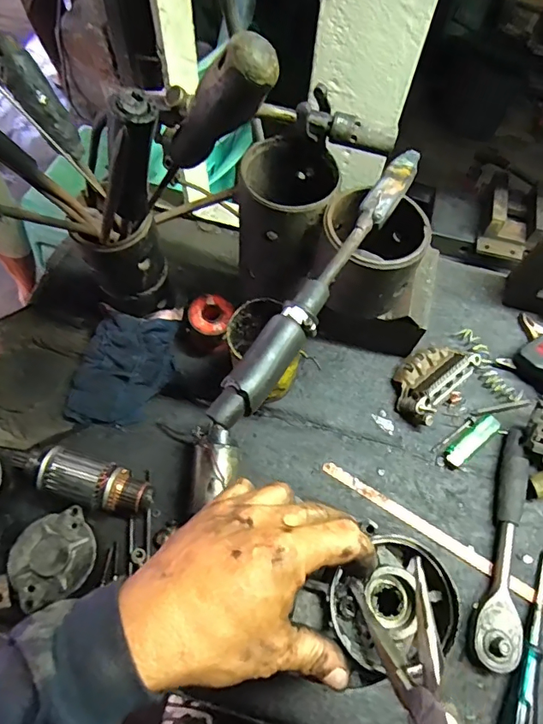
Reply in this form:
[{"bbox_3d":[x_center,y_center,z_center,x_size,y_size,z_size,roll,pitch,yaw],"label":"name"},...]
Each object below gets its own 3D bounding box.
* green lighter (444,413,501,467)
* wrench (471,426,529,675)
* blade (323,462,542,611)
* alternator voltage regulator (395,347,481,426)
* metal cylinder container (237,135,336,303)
[{"bbox_3d":[0.229,0.090,0.546,0.078,0.013,0.024,-36,71,-19],"label":"green lighter"},{"bbox_3d":[0.249,0.187,0.494,0.041,0.029,0.237,20,64,6],"label":"wrench"},{"bbox_3d":[0.190,0.193,0.504,0.303,0.009,0.014,31,71,12],"label":"blade"},{"bbox_3d":[0.189,0.018,0.566,0.068,0.036,0.113,40,68,15],"label":"alternator voltage regulator"},{"bbox_3d":[0.012,-0.132,0.457,0.083,0.119,0.096,8,63,0],"label":"metal cylinder container"}]

